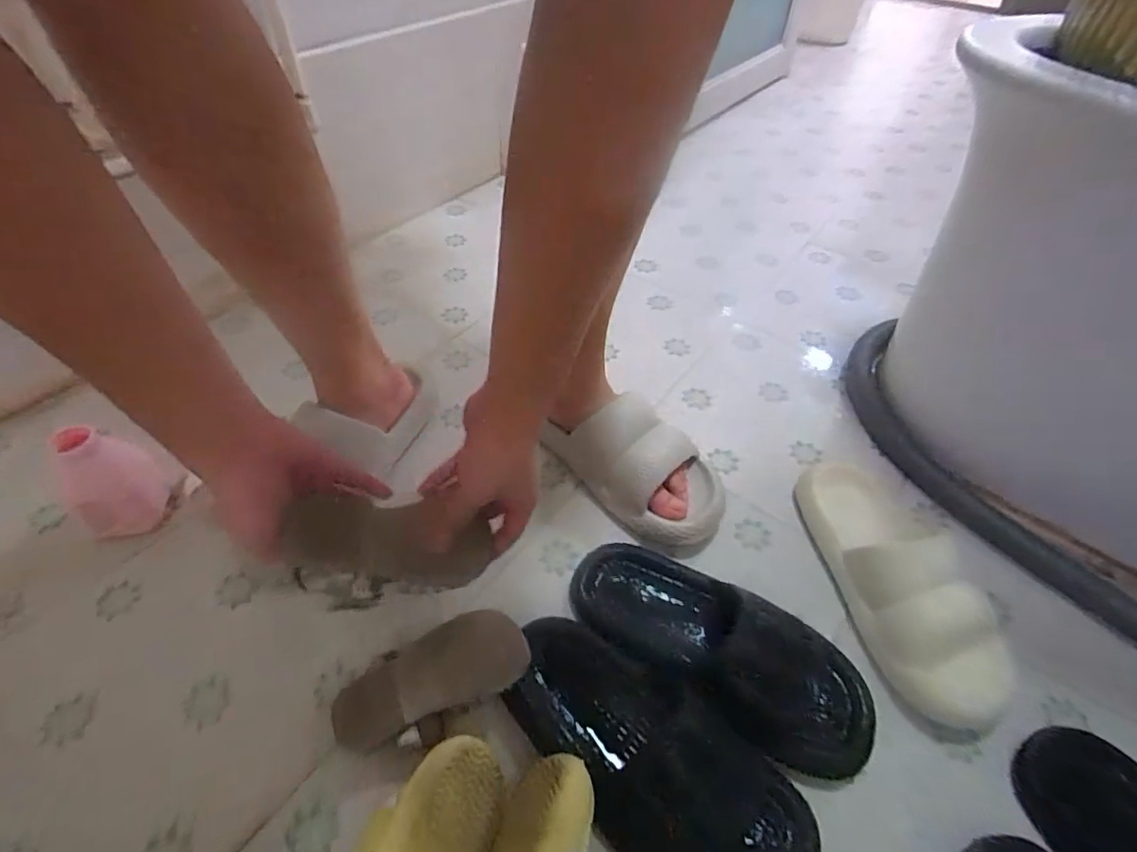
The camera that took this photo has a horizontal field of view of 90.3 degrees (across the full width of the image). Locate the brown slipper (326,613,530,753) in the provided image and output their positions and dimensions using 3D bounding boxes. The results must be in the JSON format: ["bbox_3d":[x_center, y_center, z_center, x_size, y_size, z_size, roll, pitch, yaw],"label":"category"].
[{"bbox_3d":[-0.112,0.212,0.470,0.158,0.055,0.078,-13,49,-15],"label":"brown slipper"}]

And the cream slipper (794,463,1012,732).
[{"bbox_3d":[0.313,0.135,0.545,0.099,0.061,0.278,-7,48,-10],"label":"cream slipper"}]

